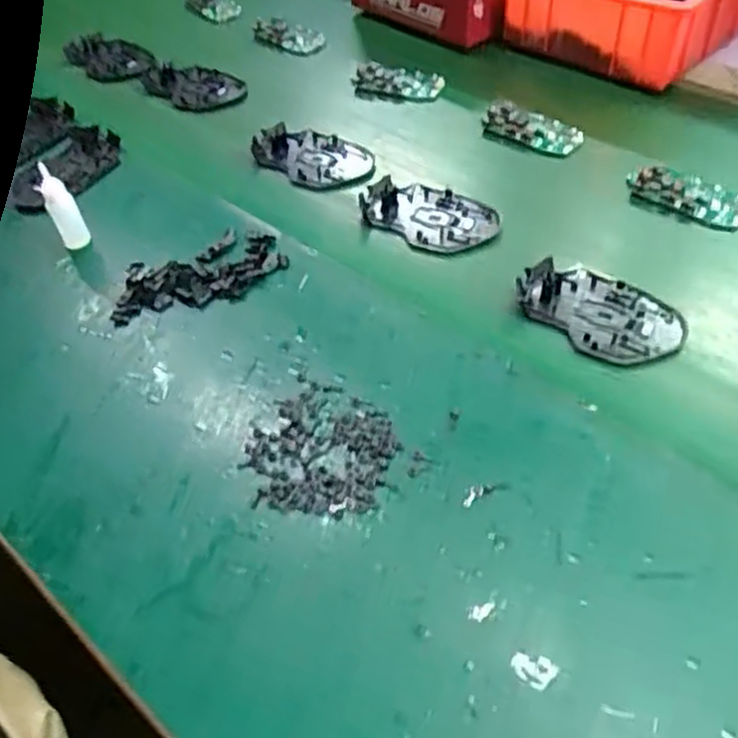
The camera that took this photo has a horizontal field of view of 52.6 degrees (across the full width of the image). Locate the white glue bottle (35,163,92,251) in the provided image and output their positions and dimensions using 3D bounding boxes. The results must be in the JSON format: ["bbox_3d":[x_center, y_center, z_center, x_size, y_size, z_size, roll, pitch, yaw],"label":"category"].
[{"bbox_3d":[-0.247,-0.128,0.602,0.023,0.070,0.024,-27,51,-17],"label":"white glue bottle"}]

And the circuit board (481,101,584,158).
[{"bbox_3d":[0.152,-0.224,0.695,0.093,0.018,0.050,28,57,27],"label":"circuit board"}]

